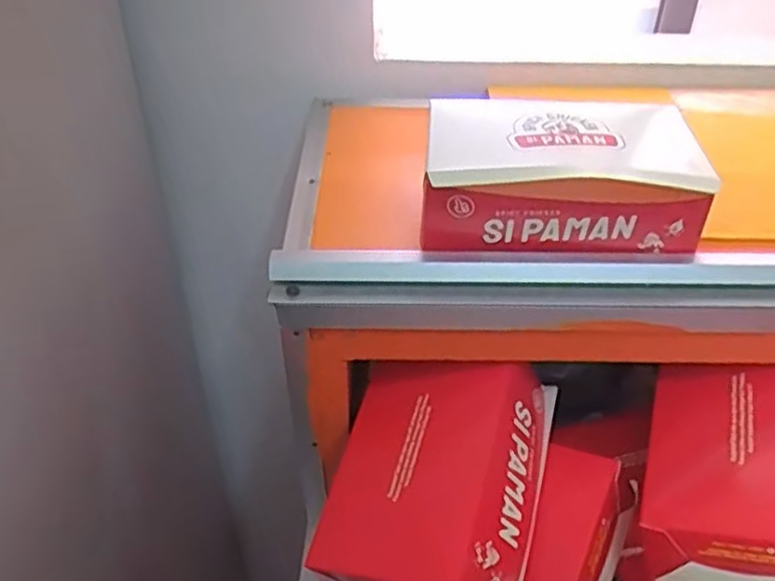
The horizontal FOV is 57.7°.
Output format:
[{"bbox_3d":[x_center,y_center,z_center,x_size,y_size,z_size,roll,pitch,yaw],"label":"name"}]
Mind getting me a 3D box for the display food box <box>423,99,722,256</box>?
[{"bbox_3d":[0.114,-0.080,0.472,0.169,0.063,0.132,2,38,3],"label":"display food box"}]

